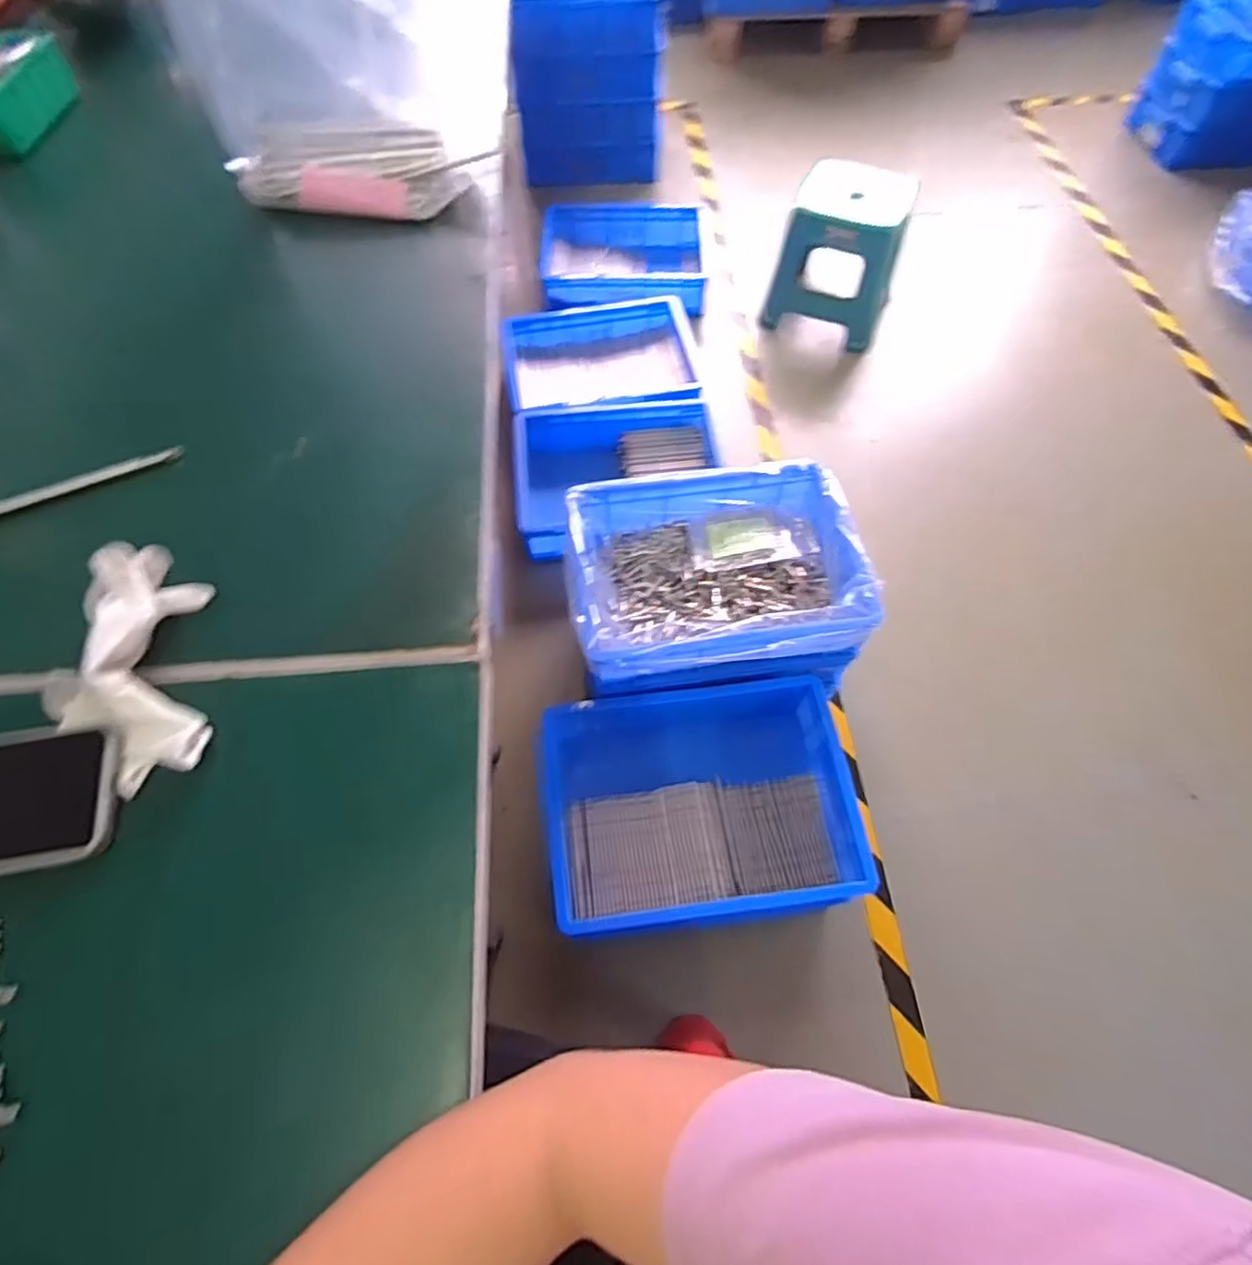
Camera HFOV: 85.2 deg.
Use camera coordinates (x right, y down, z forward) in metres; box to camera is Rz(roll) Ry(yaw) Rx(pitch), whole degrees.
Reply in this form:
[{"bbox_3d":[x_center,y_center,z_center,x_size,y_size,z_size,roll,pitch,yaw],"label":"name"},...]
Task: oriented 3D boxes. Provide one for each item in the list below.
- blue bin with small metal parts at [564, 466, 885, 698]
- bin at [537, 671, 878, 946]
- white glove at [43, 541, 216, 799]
[{"bbox_3d":[0.126,-0.091,1.026,0.407,0.142,0.312,-3,61,-1],"label":"blue bin with small metal parts"},{"bbox_3d":[0.099,0.241,0.976,0.401,0.141,0.316,-7,61,-3],"label":"bin"},{"bbox_3d":[-0.302,0.013,0.412,0.089,0.037,0.167,-14,62,-8],"label":"white glove"}]

